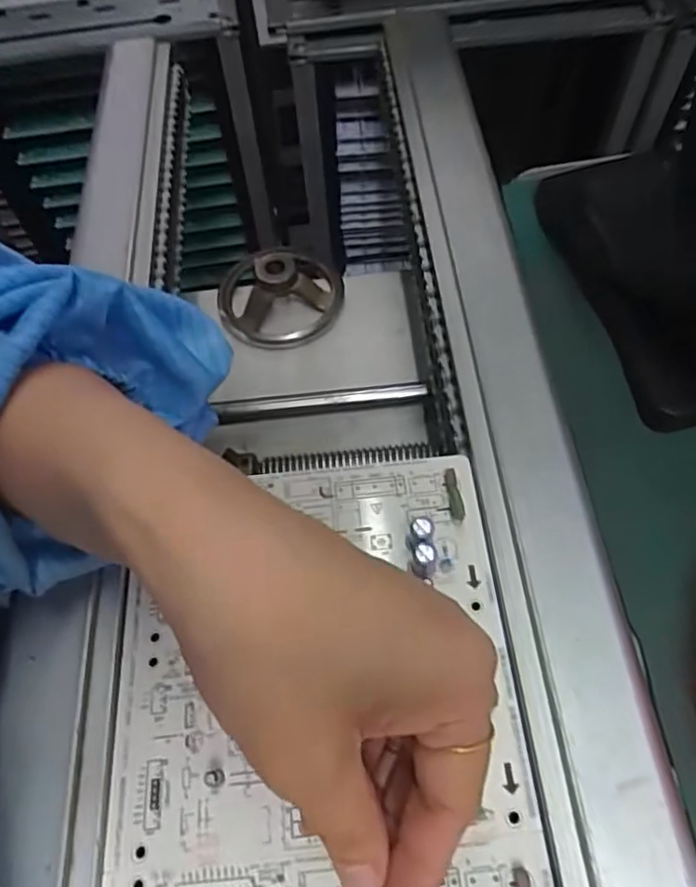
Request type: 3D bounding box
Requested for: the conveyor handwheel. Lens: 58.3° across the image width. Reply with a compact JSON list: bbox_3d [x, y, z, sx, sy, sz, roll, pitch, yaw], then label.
[{"bbox_3d":[-0.052,-0.118,0.473,0.097,0.044,0.087,-15,63,-4],"label":"conveyor handwheel"}]

